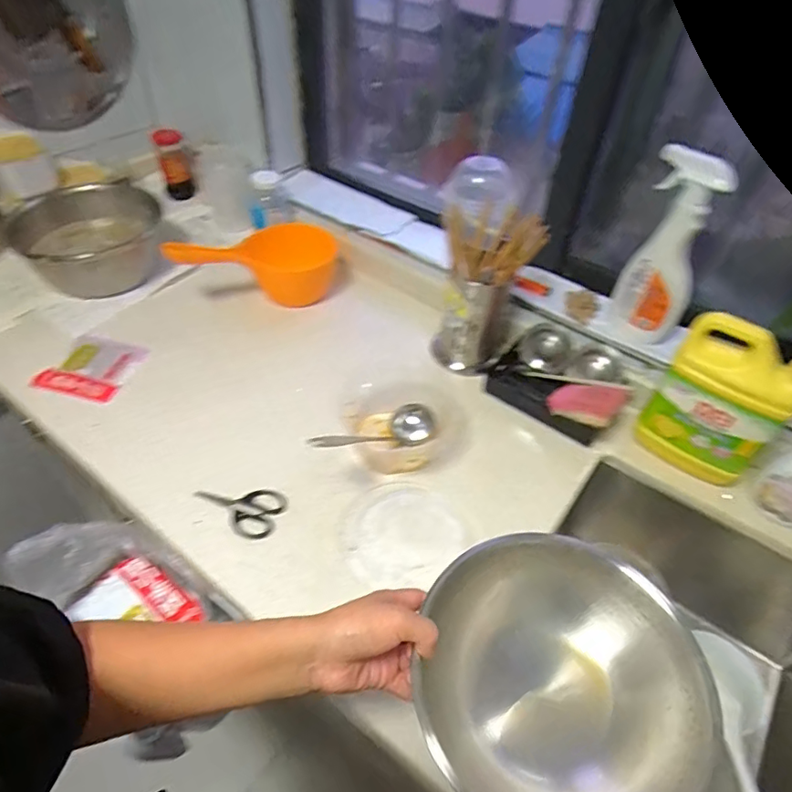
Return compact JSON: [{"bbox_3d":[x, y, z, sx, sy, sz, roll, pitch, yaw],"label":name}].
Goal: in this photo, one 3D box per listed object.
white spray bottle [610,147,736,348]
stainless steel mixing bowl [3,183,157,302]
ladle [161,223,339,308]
[{"bbox_3d":[0.379,-0.191,0.745,0.100,0.269,0.065,26,51,19],"label":"white spray bottle"},{"bbox_3d":[-0.554,-0.281,0.967,0.251,0.111,0.261,1,47,-1],"label":"stainless steel mixing bowl"},{"bbox_3d":[-0.254,-0.236,0.920,0.292,0.116,0.112,-5,43,-37],"label":"ladle"}]

